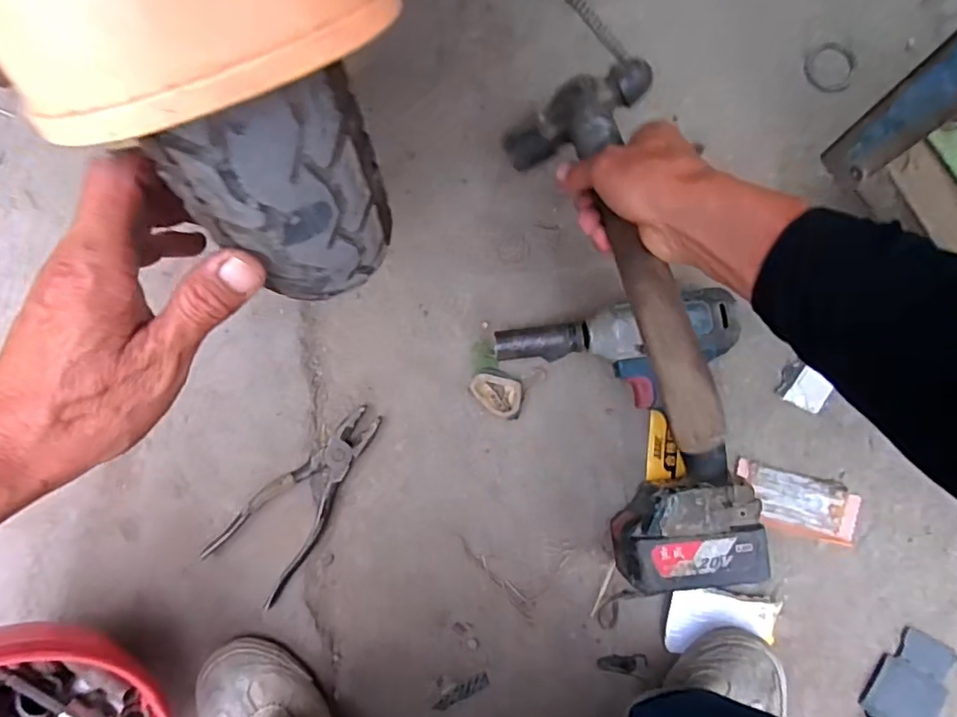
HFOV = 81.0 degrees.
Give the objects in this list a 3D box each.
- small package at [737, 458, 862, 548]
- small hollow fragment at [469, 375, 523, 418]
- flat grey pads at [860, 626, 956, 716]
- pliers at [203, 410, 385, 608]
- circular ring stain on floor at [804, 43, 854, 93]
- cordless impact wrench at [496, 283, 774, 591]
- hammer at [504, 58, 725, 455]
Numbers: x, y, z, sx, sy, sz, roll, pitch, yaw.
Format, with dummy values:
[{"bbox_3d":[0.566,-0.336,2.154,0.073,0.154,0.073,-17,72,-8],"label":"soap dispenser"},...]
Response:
[{"bbox_3d":[0.292,0.132,0.510,0.112,0.008,0.053,16,86,1],"label":"small package"},{"bbox_3d":[0.016,0.033,0.519,0.049,0.016,0.036,15,86,1],"label":"small hollow fragment"},{"bbox_3d":[0.386,0.296,0.500,0.064,0.014,0.098,28,86,2],"label":"flat grey pads"},{"bbox_3d":[-0.159,0.129,0.519,0.076,0.018,0.189,40,86,2],"label":"pliers"},{"bbox_3d":[0.339,-0.281,0.541,0.043,0.004,0.051,-6,84,15],"label":"circular ring stain on floor"},{"bbox_3d":[0.133,0.071,0.485,0.194,0.083,0.231,-9,86,-1],"label":"cordless impact wrench"},{"bbox_3d":[0.111,-0.102,0.396,0.104,0.036,0.330,-34,57,21],"label":"hammer"}]

